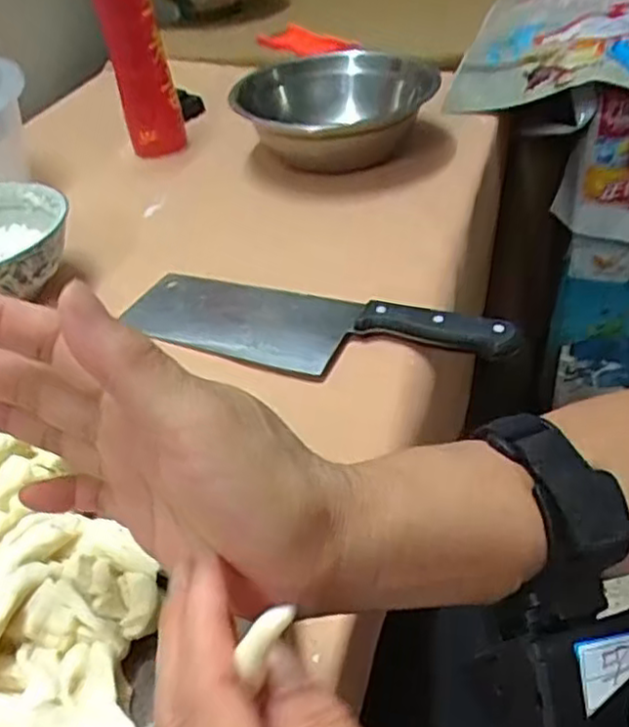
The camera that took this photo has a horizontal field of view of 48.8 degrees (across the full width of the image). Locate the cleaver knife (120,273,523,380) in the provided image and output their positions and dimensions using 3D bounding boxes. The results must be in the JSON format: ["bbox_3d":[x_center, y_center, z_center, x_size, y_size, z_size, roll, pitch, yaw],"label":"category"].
[{"bbox_3d":[-0.010,-0.026,0.493,0.285,0.021,0.084,14,44,24],"label":"cleaver knife"}]

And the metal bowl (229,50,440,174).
[{"bbox_3d":[0.021,-0.249,0.686,0.192,0.083,0.192,-5,40,4],"label":"metal bowl"}]

